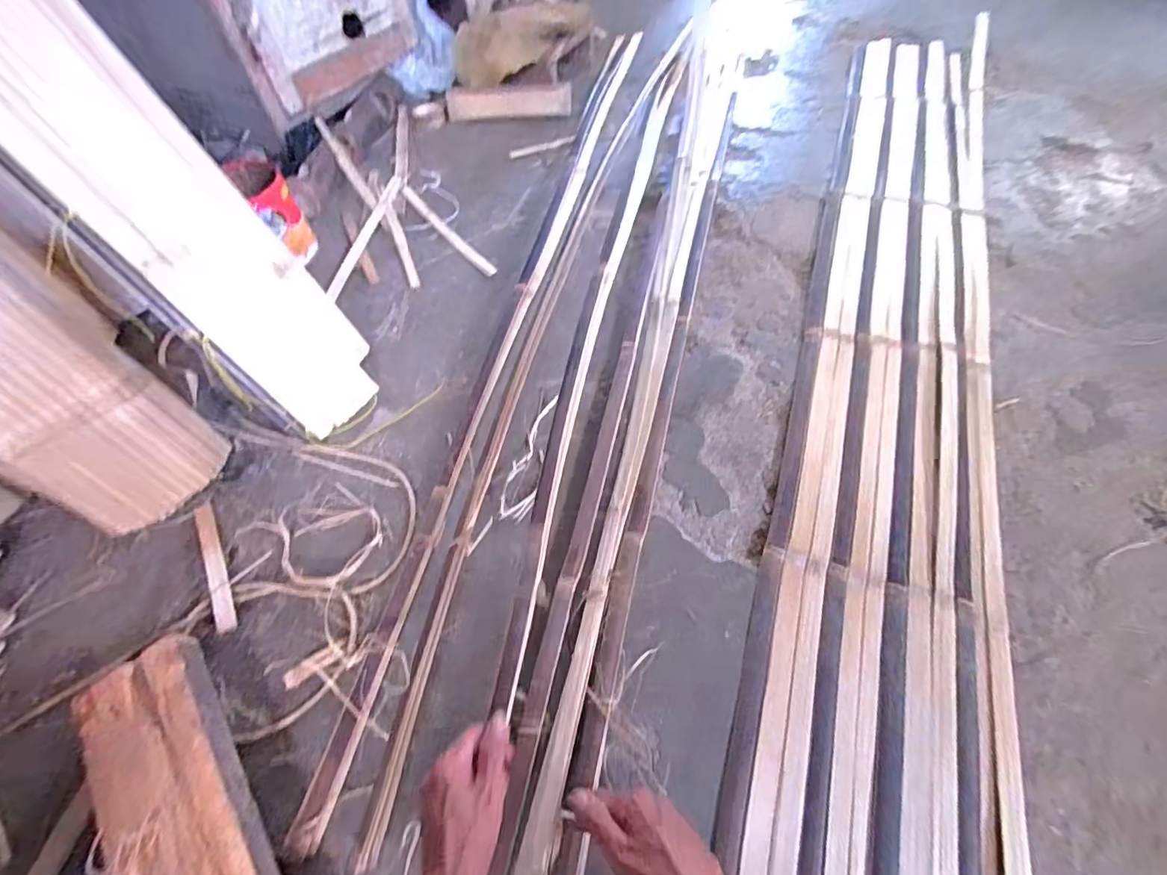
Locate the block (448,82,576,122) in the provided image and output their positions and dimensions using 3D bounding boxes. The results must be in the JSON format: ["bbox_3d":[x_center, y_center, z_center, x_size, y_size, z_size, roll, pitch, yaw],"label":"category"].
[{"bbox_3d":[-0.188,-0.856,1.297,0.315,0.059,0.054,-5,58,1],"label":"block"}]

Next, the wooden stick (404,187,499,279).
[{"bbox_3d":[-0.288,-0.436,1.064,0.030,0.022,0.346,-37,63,-17],"label":"wooden stick"}]

